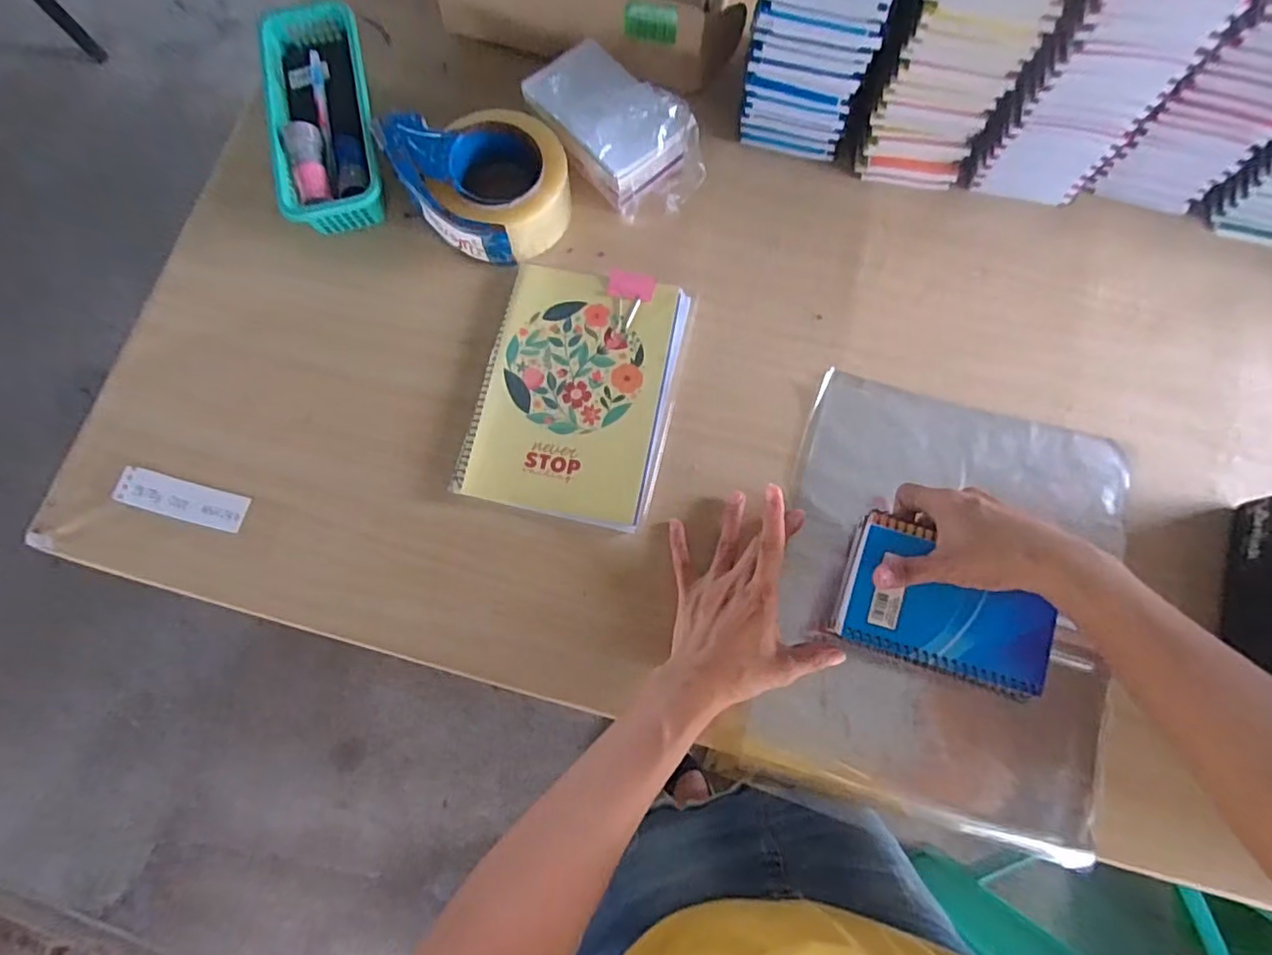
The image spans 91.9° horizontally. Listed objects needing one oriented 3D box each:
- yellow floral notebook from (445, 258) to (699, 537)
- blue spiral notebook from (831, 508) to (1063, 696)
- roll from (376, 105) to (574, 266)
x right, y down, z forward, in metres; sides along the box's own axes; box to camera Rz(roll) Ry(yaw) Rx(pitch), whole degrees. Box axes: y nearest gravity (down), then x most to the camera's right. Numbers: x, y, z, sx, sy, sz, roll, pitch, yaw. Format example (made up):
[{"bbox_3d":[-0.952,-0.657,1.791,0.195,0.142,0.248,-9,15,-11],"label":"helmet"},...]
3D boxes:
[{"bbox_3d":[-0.052,-0.076,0.536,0.162,0.015,0.220,13,76,4],"label":"yellow floral notebook"},{"bbox_3d":[0.220,0.091,0.436,0.140,0.020,0.092,22,77,6],"label":"blue spiral notebook"},{"bbox_3d":[-0.136,-0.276,0.561,0.137,0.058,0.152,-32,78,-8],"label":"roll"}]

